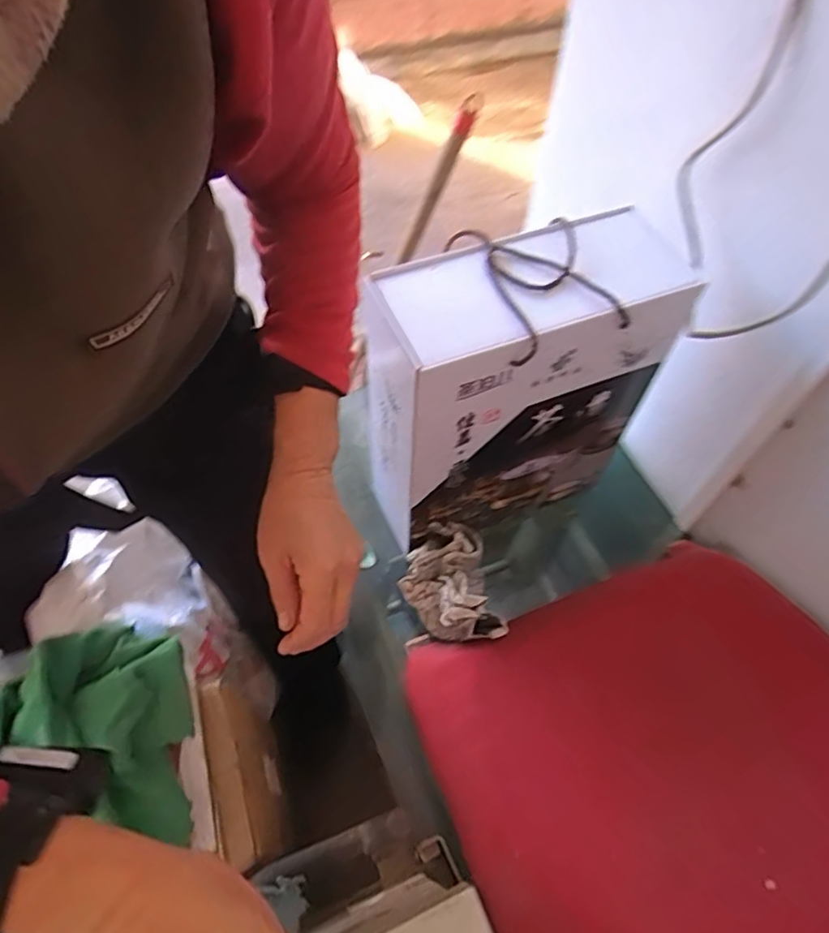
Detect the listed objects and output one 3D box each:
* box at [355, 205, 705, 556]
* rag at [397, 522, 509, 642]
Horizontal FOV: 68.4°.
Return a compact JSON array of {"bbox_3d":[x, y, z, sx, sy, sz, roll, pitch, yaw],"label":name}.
[{"bbox_3d":[0.110,-0.082,0.715,0.308,0.362,0.150,-23,61,-15],"label":"box"},{"bbox_3d":[0.039,0.144,0.732,0.102,0.081,0.146,-14,59,-10],"label":"rag"}]

